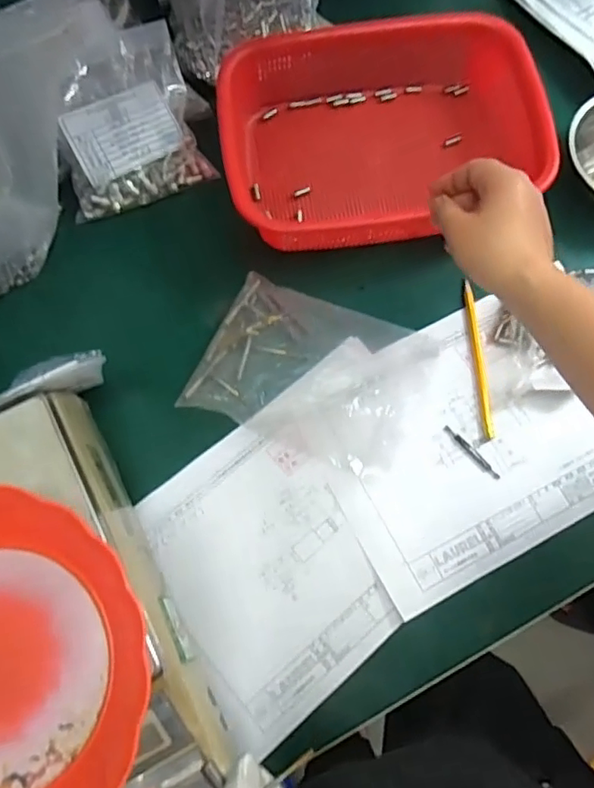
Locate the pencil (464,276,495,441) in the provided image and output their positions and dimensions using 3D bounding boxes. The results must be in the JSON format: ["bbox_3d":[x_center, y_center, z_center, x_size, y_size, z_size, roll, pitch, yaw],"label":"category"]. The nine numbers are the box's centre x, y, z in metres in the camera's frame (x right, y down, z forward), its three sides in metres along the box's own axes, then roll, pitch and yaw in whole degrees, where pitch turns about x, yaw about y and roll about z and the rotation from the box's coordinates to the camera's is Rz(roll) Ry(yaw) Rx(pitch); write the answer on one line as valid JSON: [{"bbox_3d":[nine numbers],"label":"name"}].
[{"bbox_3d":[0.167,-0.033,0.544,0.010,0.004,0.147,-4,75,-2],"label":"pencil"}]

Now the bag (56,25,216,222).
[{"bbox_3d":[-0.170,-0.271,0.583,0.139,0.057,0.153,-20,76,-5],"label":"bag"}]

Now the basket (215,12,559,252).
[{"bbox_3d":[0.075,-0.257,0.572,0.293,0.064,0.204,-11,75,-4],"label":"basket"}]

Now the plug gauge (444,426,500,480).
[{"bbox_3d":[0.155,0.052,0.524,0.008,0.004,0.063,-42,80,-11],"label":"plug gauge"}]

